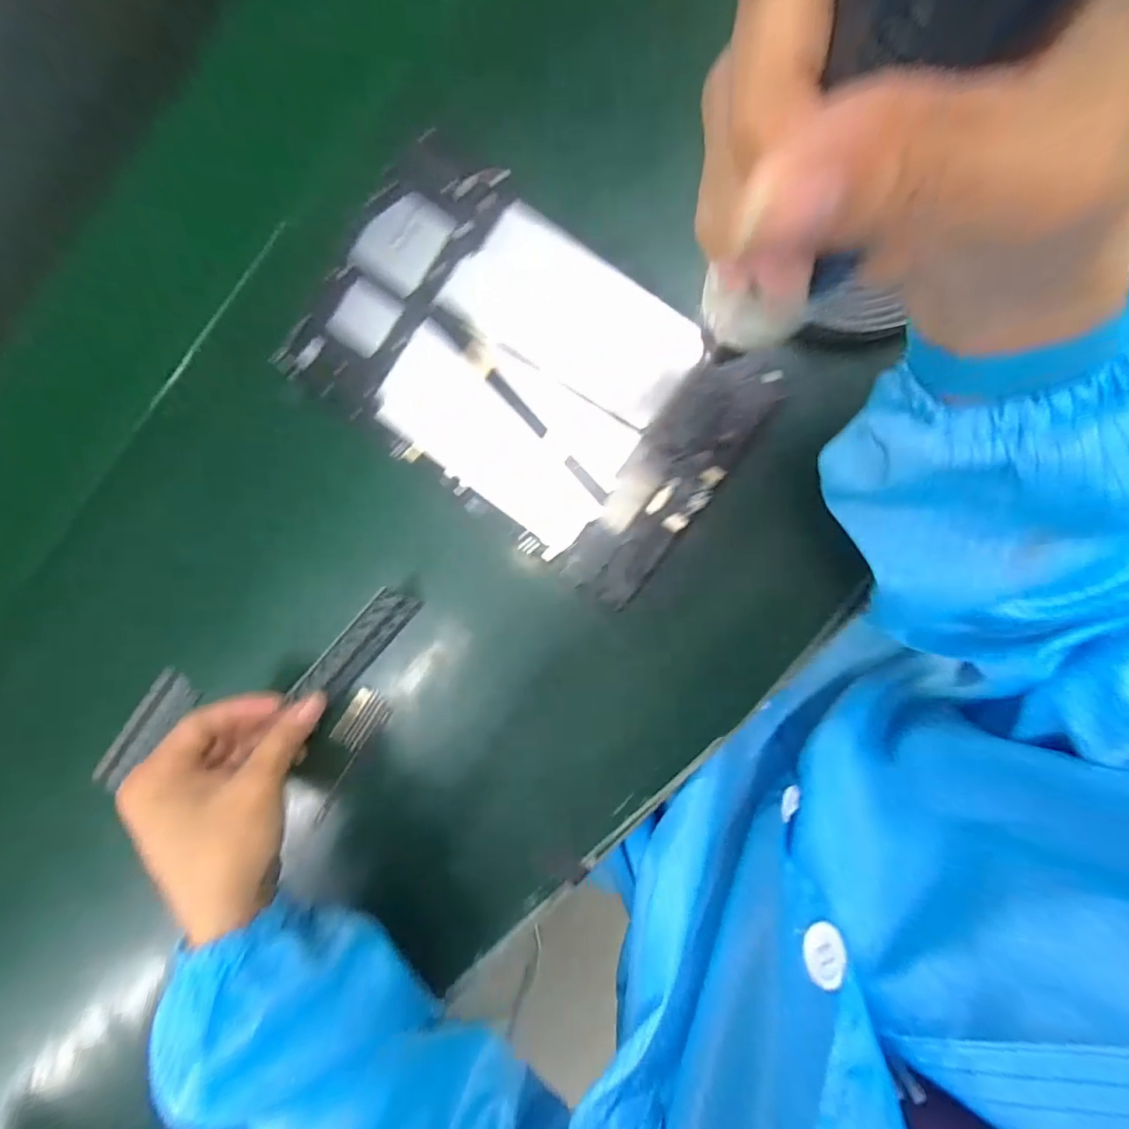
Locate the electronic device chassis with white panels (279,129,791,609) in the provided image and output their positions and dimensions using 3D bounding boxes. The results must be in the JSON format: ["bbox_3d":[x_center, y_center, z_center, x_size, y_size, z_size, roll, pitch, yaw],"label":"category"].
[{"bbox_3d":[-0.026,-0.097,0.277,0.233,0.011,0.133,36,97,4],"label":"electronic device chassis with white panels"}]

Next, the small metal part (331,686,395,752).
[{"bbox_3d":[-0.124,0.096,0.320,0.022,0.013,0.037,39,97,4],"label":"small metal part"}]

